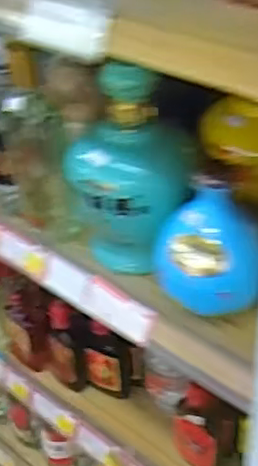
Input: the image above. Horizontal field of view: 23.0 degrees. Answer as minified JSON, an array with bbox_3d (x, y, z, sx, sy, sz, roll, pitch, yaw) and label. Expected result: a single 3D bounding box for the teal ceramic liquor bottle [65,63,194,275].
[{"bbox_3d":[0.002,-0.056,0.643,0.112,0.210,0.101,-2,37,1],"label":"teal ceramic liquor bottle"}]

